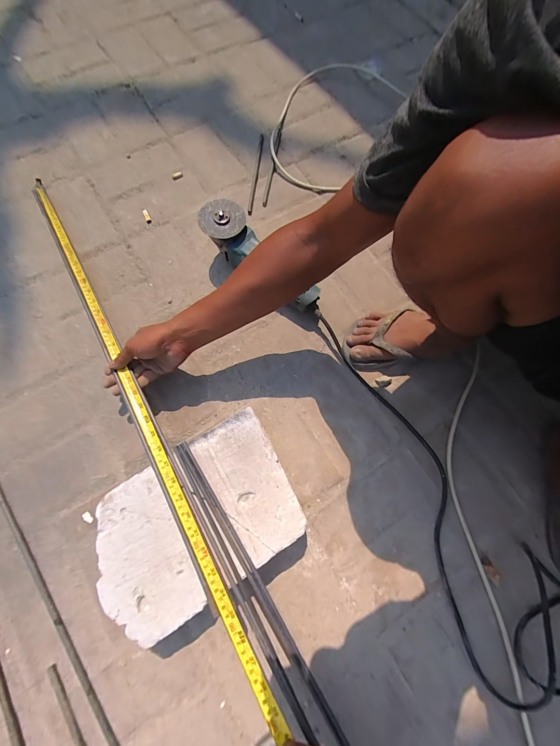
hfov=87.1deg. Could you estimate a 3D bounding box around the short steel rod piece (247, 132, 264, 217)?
[{"bbox_3d":[-0.054,-0.462,0.671,0.010,0.010,0.235,6,74,1],"label":"short steel rod piece"}]

